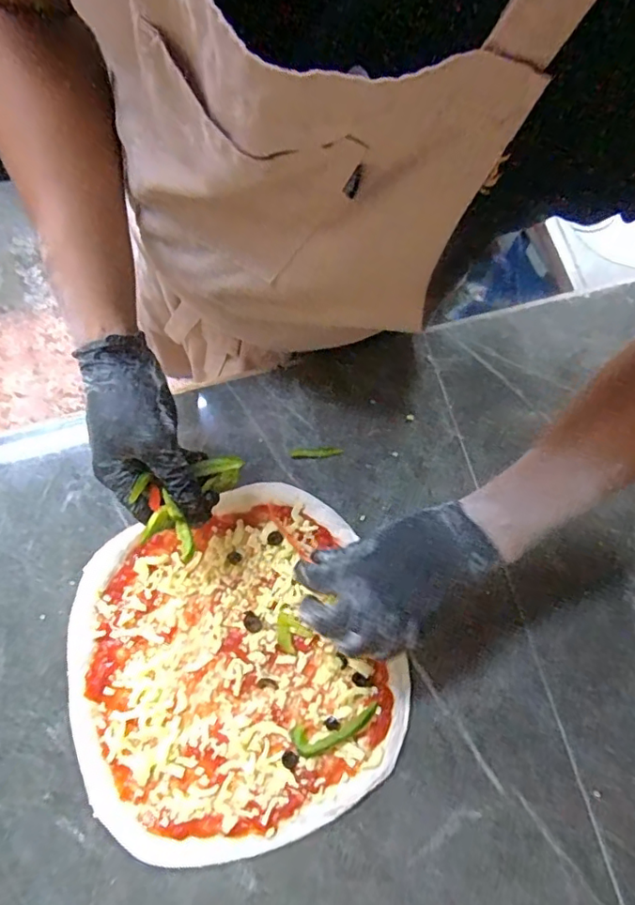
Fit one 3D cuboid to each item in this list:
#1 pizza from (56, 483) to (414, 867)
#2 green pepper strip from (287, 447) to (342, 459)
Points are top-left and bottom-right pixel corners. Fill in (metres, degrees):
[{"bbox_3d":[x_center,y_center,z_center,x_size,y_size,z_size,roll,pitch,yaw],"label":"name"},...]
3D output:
[{"bbox_3d":[-0.076,0.187,0.475,0.268,0.016,0.280,0,76,-2],"label":"pizza"},{"bbox_3d":[-0.002,0.000,0.532,0.051,0.004,0.011,-2,76,-2],"label":"green pepper strip"}]

